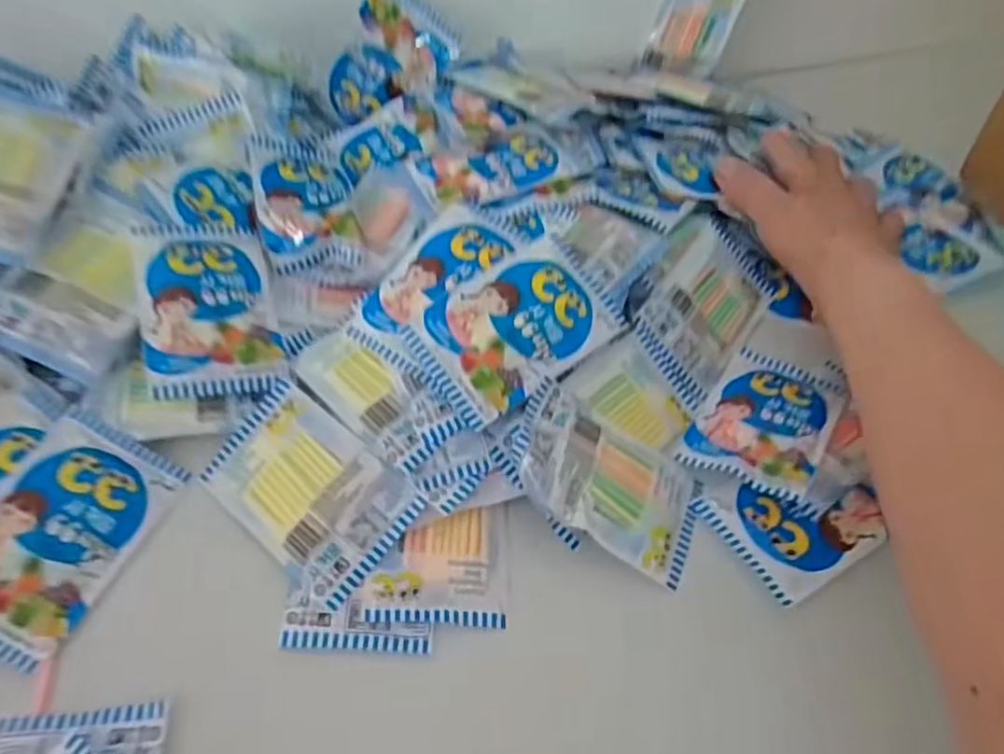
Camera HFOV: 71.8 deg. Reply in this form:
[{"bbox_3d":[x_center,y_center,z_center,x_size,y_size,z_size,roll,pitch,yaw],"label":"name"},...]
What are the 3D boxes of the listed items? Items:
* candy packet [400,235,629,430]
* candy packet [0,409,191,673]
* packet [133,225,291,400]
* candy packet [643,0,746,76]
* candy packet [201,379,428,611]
[{"bbox_3d":[0.006,-0.028,0.351,0.099,0.009,0.070,-37,82,-19],"label":"candy packet"},{"bbox_3d":[-0.200,0.067,0.310,0.065,0.009,0.101,29,54,-4],"label":"candy packet"},{"bbox_3d":[-0.152,-0.039,0.361,0.064,0.011,0.097,-5,64,-30],"label":"packet"},{"bbox_3d":[0.150,-0.275,0.536,0.060,0.078,0.008,9,47,-3],"label":"candy packet"},{"bbox_3d":[-0.092,0.052,0.329,0.101,0.008,0.062,34,74,22],"label":"candy packet"}]

